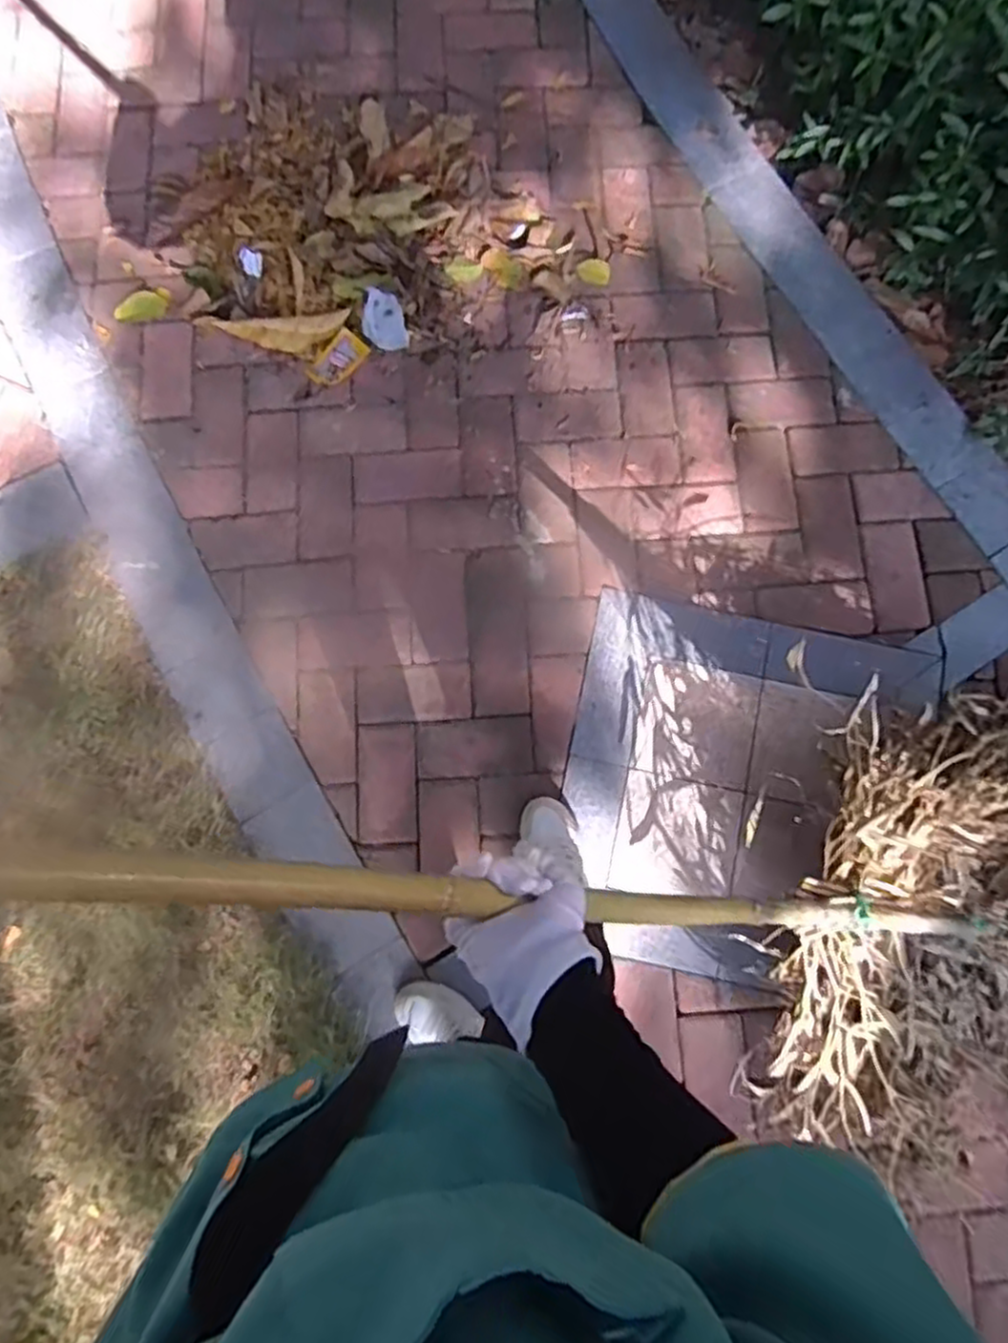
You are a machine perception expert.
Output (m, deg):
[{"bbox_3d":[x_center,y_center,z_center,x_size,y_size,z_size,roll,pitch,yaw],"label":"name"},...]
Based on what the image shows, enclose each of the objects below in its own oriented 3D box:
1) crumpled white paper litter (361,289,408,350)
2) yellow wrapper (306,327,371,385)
[{"bbox_3d":[-0.223,-0.650,1.369,0.076,0.012,0.103,-14,109,-8],"label":"crumpled white paper litter"},{"bbox_3d":[-0.306,-0.575,1.373,0.067,0.005,0.110,41,92,1],"label":"yellow wrapper"}]

